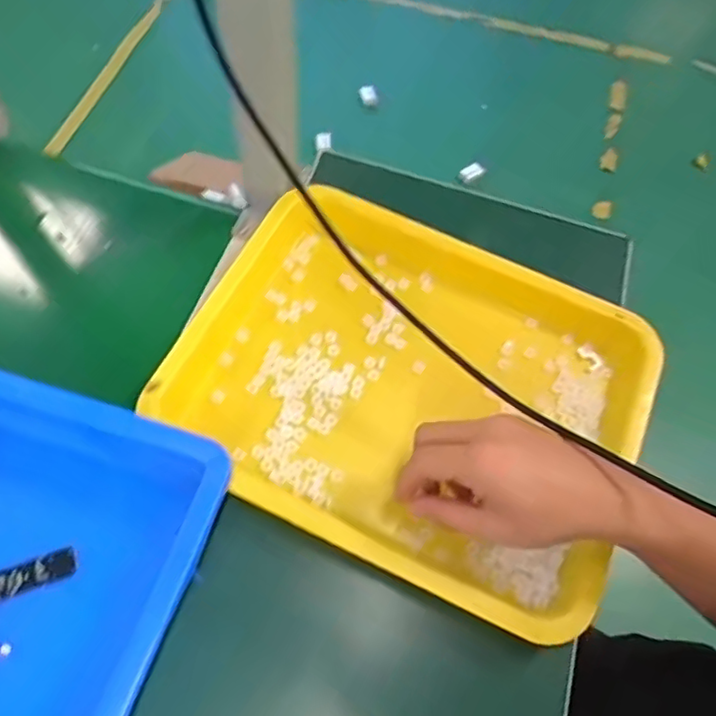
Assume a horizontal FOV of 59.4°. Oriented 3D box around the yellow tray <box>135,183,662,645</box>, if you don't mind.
[{"bbox_3d":[0.038,0.021,0.466,0.331,0.044,0.256,23,63,9],"label":"yellow tray"}]

